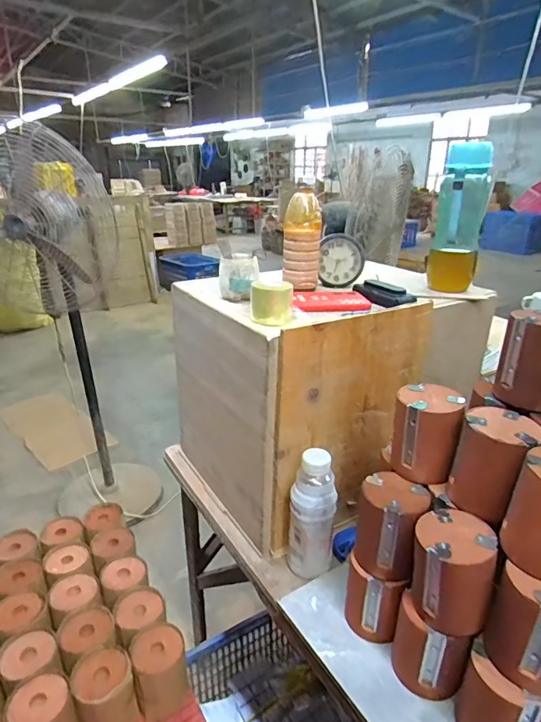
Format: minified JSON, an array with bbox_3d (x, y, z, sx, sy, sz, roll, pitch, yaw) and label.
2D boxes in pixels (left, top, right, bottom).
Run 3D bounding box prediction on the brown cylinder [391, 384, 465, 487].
[{"bbox_3d":[0.191,0.088,0.559,0.075,0.103,0.069,12,25,20],"label":"brown cylinder"}]

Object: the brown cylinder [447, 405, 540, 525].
[{"bbox_3d":[0.247,0.112,0.502,0.074,0.099,0.083,15,26,27],"label":"brown cylinder"}]

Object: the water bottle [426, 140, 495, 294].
[{"bbox_3d":[0.313,-0.230,0.748,0.075,0.233,0.070,11,24,18],"label":"water bottle"}]

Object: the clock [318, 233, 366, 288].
[{"bbox_3d":[0.124,-0.175,0.798,0.080,0.084,0.040,7,24,10],"label":"clock"}]

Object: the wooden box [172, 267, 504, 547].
[{"bbox_3d":[0.096,0.039,0.838,0.425,0.361,0.343,-12,27,-31],"label":"wooden box"}]

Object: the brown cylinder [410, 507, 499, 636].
[{"bbox_3d":[0.192,0.223,0.484,0.078,0.101,0.075,10,24,15],"label":"brown cylinder"}]

